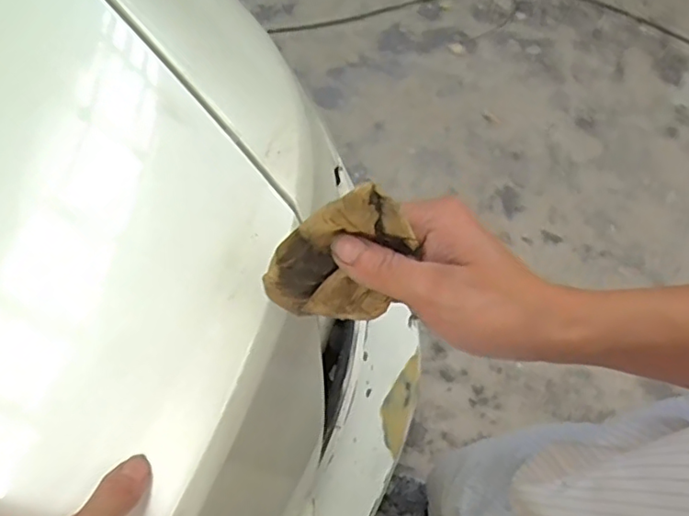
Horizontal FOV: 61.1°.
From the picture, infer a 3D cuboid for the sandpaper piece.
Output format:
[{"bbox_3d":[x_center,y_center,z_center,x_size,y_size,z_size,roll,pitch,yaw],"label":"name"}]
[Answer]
[{"bbox_3d":[-0.004,0.001,0.322,0.072,0.098,0.009,7,44,-8],"label":"sandpaper piece"}]

